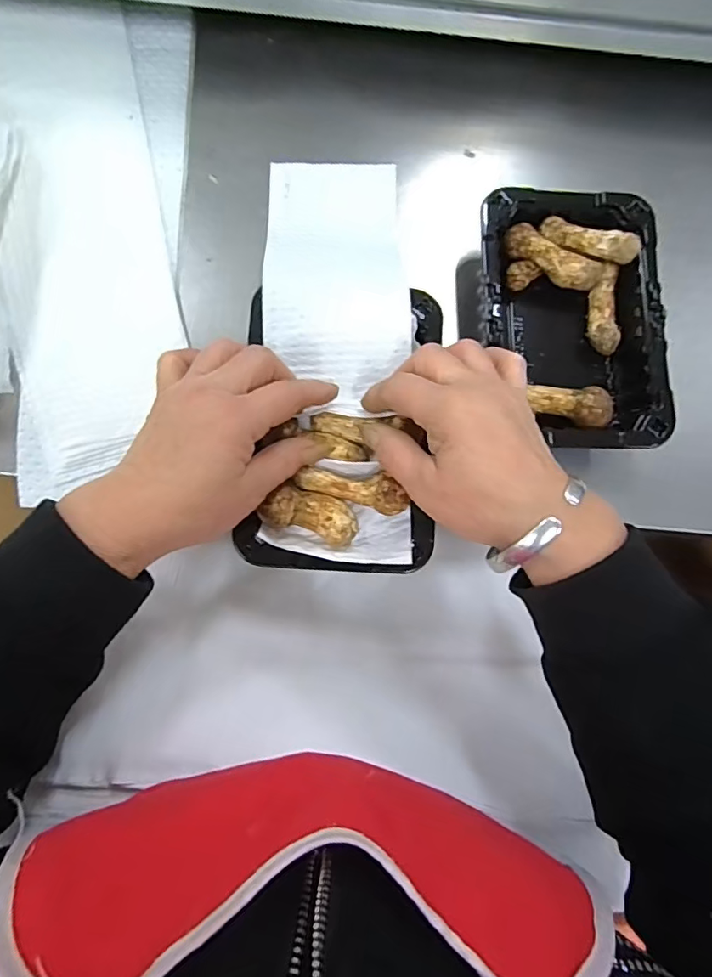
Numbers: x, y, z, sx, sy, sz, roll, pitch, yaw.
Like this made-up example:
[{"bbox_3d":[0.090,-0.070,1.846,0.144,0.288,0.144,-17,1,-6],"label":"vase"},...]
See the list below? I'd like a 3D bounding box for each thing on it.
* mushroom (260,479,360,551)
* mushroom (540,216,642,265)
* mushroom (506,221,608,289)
[{"bbox_3d":[-0.026,0.016,0.311,0.055,0.021,0.029,18,82,-1],"label":"mushroom"},{"bbox_3d":[0.167,-0.179,0.365,0.068,0.022,0.018,18,82,-1],"label":"mushroom"},{"bbox_3d":[0.144,-0.168,0.369,0.073,0.018,0.022,30,82,1],"label":"mushroom"}]

